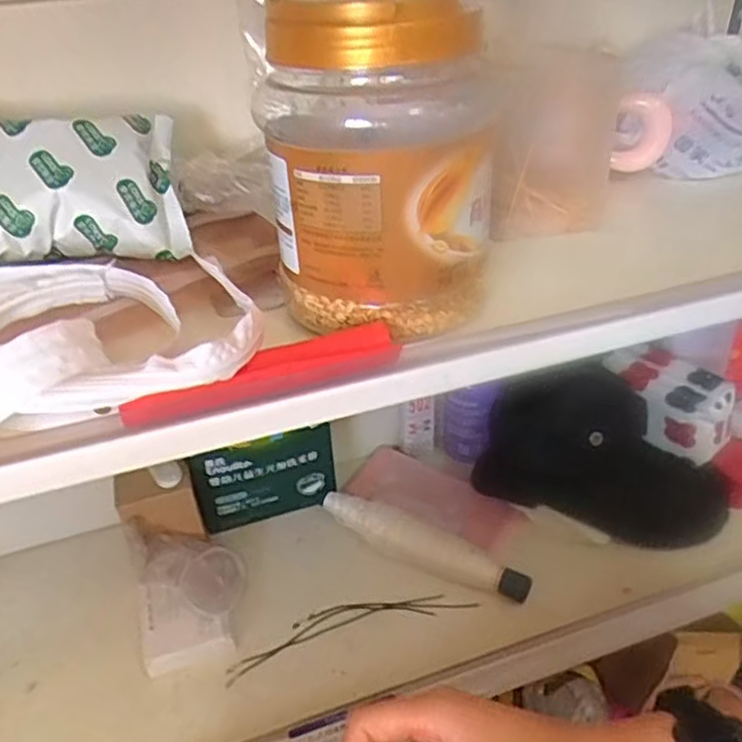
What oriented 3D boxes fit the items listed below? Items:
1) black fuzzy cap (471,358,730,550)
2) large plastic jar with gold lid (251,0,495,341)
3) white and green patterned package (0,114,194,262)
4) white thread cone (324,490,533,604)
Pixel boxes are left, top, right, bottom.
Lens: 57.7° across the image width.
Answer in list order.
[{"bbox_3d":[0.241,0.096,0.698,0.246,0.169,0.076,12,38,20],"label":"black fuzzy cap"},{"bbox_3d":[0.006,-0.117,0.373,0.128,0.160,0.106,3,36,8],"label":"large plastic jar with gold lid"},{"bbox_3d":[-0.203,-0.124,0.440,0.148,0.116,0.042,-9,-8,-21],"label":"white and green patterned package"},{"bbox_3d":[0.048,0.168,0.658,0.216,0.029,0.037,19,41,28],"label":"white thread cone"}]

